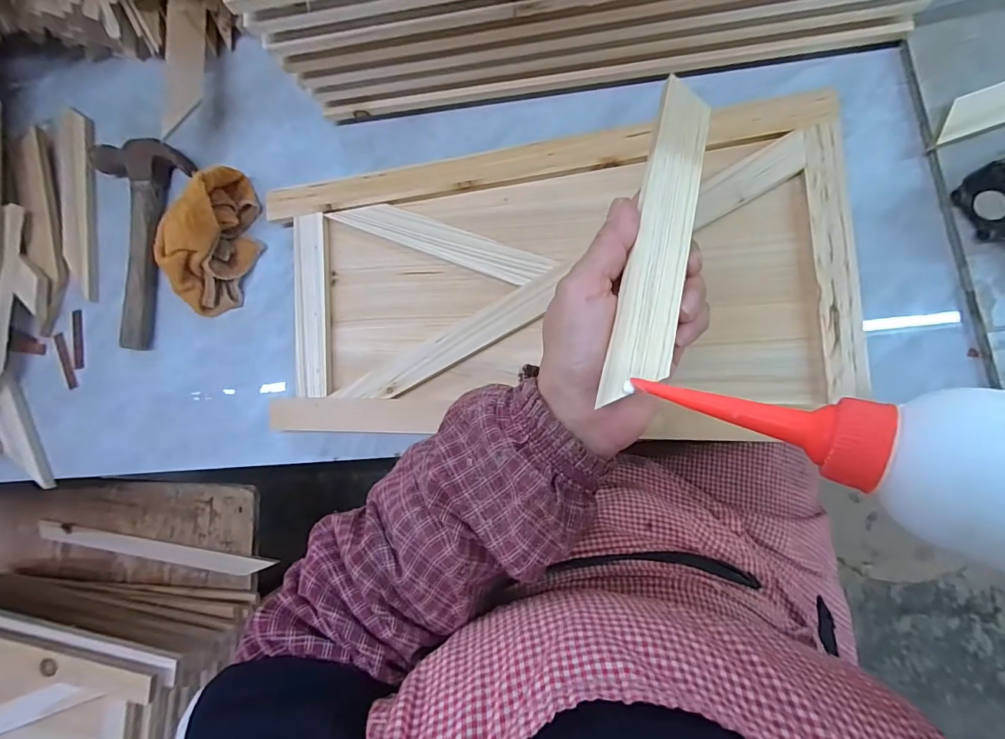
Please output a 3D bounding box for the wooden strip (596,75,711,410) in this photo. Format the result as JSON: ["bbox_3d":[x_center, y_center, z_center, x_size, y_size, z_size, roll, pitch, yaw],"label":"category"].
[{"bbox_3d":[0.079,-0.071,0.216,0.028,0.004,0.183,18,72,-3],"label":"wooden strip"}]

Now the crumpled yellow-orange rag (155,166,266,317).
[{"bbox_3d":[-0.251,-0.112,0.376,0.054,0.049,0.127,24,90,10],"label":"crumpled yellow-orange rag"}]

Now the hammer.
[{"bbox_3d":[-0.347,-0.117,0.400,0.099,0.021,0.188,7,87,9],"label":"hammer"}]

